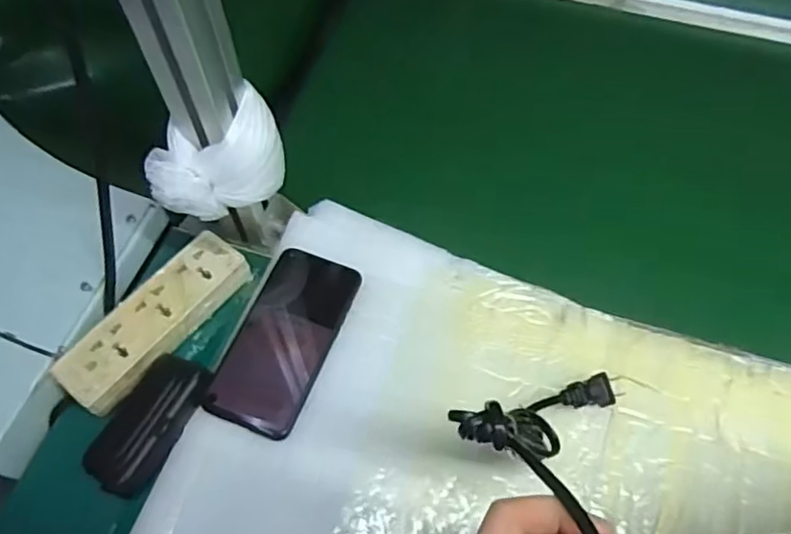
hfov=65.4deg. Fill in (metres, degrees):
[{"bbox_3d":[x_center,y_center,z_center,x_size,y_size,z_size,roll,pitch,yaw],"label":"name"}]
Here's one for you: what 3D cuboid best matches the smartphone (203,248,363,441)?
[{"bbox_3d":[-0.090,0.056,0.510,0.075,0.012,0.158,18,63,11],"label":"smartphone"}]

